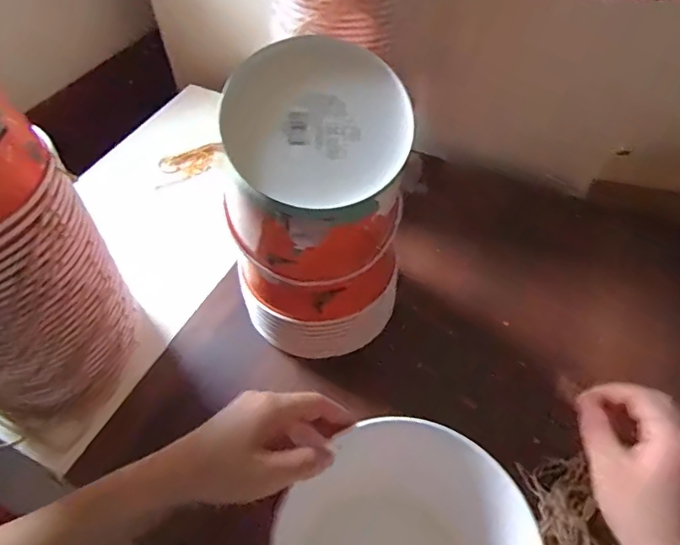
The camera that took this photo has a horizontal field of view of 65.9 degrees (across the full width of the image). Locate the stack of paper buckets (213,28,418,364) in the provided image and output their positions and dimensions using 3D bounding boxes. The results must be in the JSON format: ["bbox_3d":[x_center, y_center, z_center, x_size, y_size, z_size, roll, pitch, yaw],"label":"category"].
[{"bbox_3d":[-0.018,-0.022,0.460,0.137,0.309,0.119,14,53,12],"label":"stack of paper buckets"}]

